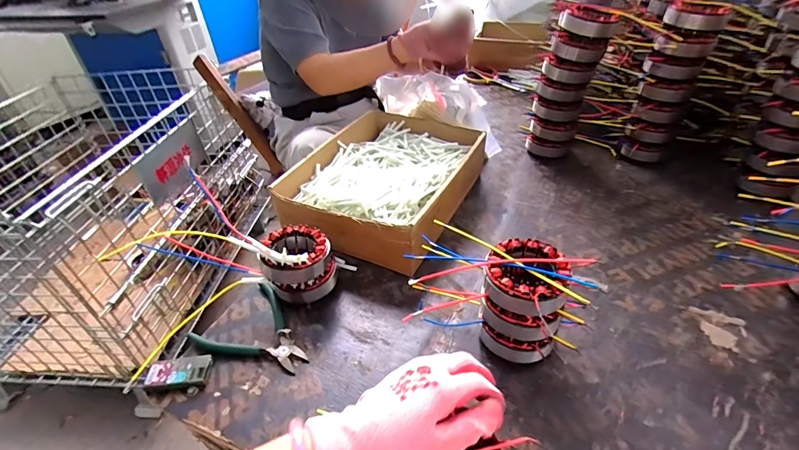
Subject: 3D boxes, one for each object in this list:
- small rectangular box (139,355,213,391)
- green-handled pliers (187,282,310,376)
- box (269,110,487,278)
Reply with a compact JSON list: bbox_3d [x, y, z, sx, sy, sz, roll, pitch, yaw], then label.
[{"bbox_3d":[-0.256,0.170,0.457,0.074,0.014,0.034,-4,39,0],"label":"small rectangular box"},{"bbox_3d":[-0.170,0.134,0.489,0.134,0.020,0.105,21,45,28],"label":"green-handled pliers"},{"bbox_3d":[-0.020,-0.070,0.674,0.247,0.098,0.342,14,42,21],"label":"box"}]

